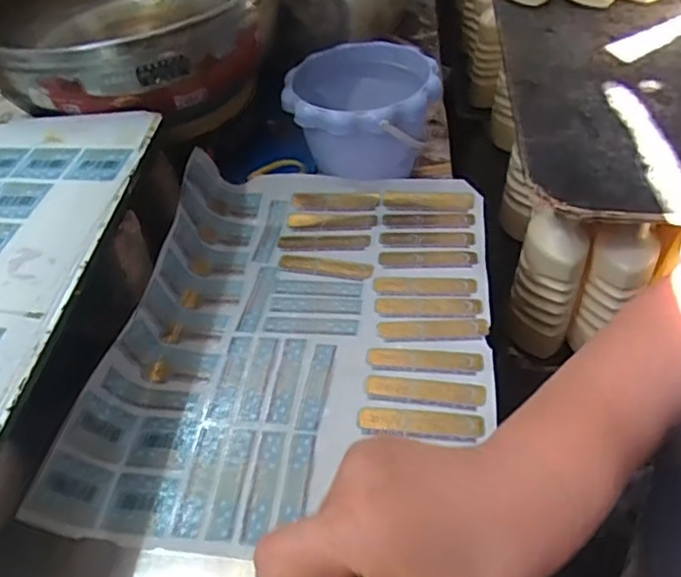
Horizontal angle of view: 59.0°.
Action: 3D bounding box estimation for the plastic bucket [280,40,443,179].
[{"bbox_3d":[0.024,-0.175,0.648,0.149,0.120,0.145,-2,45,2],"label":"plastic bucket"}]

